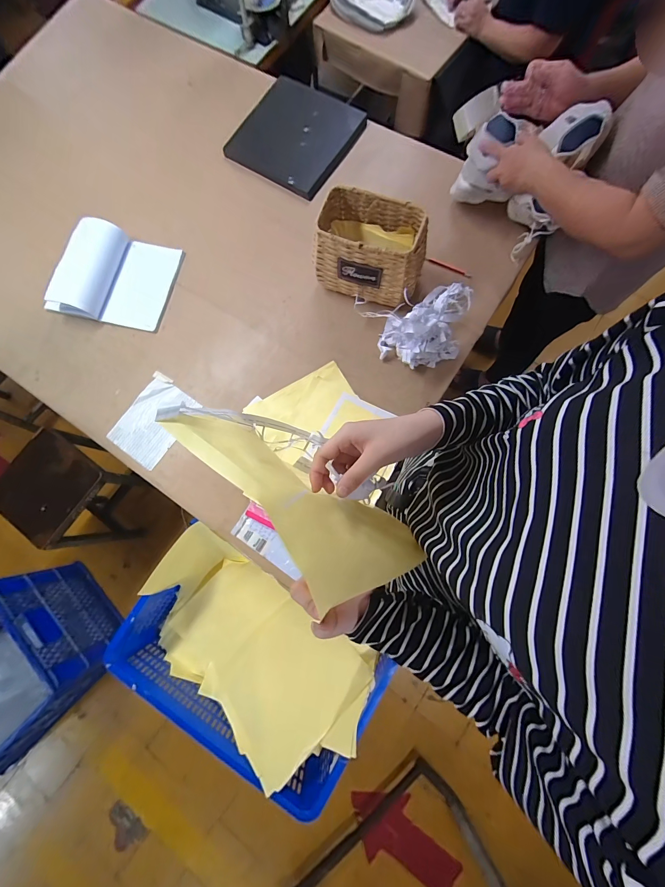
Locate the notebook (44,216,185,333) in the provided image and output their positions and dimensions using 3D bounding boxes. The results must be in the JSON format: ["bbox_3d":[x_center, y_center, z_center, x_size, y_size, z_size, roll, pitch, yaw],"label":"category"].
[{"bbox_3d":[-0.599,-0.464,0.873,0.290,0.083,0.261,12,79,4],"label":"notebook"}]

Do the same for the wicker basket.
[{"bbox_3d":[0.093,-0.478,0.787,0.260,0.148,0.168,16,81,6],"label":"wicker basket"}]

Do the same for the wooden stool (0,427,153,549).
[{"bbox_3d":[-0.947,0.196,1.280,0.311,0.507,0.321,35,83,8],"label":"wooden stool"}]

